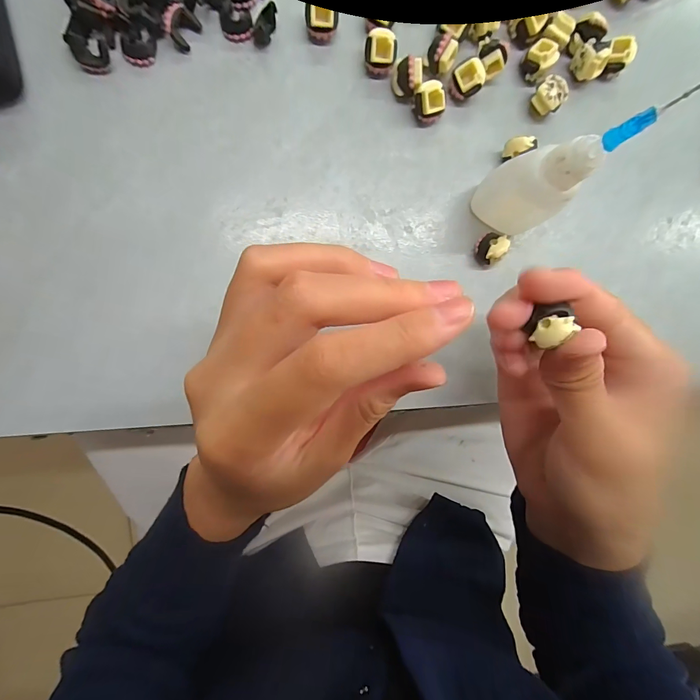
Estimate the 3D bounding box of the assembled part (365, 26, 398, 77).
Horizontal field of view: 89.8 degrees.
[{"bbox_3d":[0.015,-0.150,0.178,0.015,0.015,0.015,2,94,-6],"label":"assembled part"}]

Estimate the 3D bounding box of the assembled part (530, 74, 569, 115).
[{"bbox_3d":[0.106,-0.135,0.187,0.016,0.016,0.012,41,89,-7],"label":"assembled part"}]

